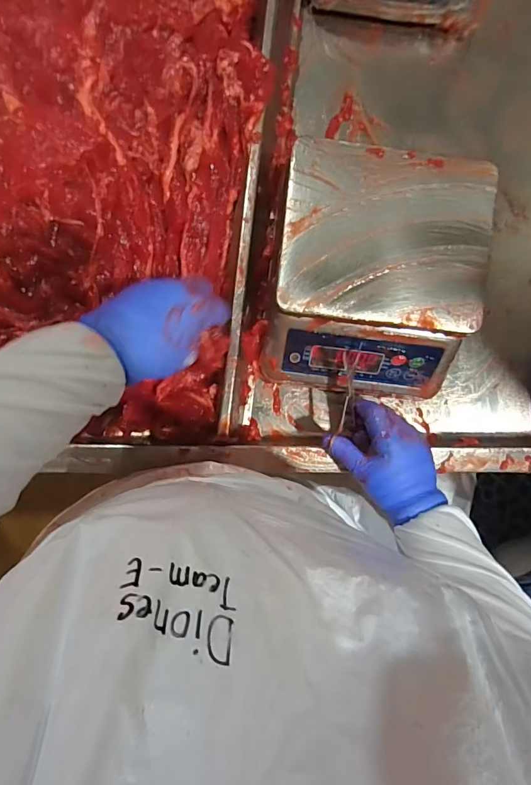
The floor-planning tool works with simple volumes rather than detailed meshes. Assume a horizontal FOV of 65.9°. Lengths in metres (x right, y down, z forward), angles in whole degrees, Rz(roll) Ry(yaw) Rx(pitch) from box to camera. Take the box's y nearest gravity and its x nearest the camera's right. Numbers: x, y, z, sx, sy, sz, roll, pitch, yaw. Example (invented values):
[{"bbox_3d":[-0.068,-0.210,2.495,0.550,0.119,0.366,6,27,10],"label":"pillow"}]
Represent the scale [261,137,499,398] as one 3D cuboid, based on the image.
[{"bbox_3d":[0.124,-0.132,0.485,0.221,0.114,0.250,7,89,-5],"label":"scale"}]

